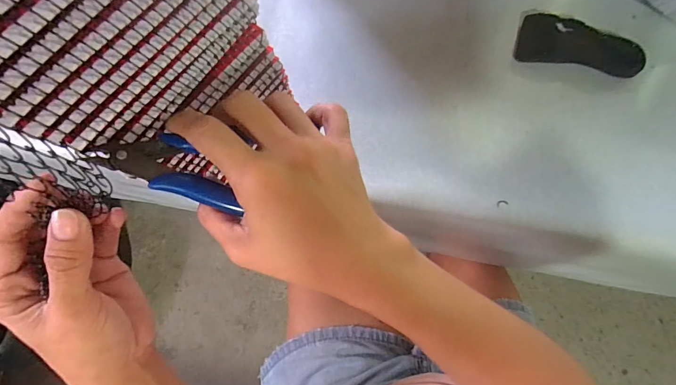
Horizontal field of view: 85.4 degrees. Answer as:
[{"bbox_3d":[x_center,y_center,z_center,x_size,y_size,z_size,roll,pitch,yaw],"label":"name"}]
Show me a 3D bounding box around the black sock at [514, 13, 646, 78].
[{"bbox_3d":[0.247,-0.153,0.374,0.115,0.022,0.052,15,75,6],"label":"black sock"}]

